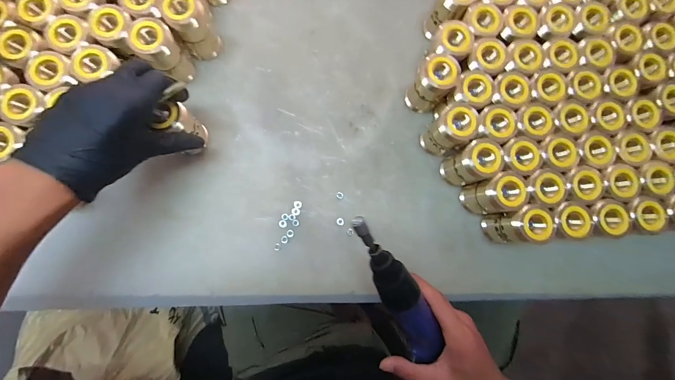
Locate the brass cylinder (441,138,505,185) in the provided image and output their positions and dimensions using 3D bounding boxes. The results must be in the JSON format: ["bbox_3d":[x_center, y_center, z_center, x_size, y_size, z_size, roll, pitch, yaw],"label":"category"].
[{"bbox_3d":[0.153,-0.029,0.342,0.040,0.067,0.040,0,84,-1],"label":"brass cylinder"}]

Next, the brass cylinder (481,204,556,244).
[{"bbox_3d":[0.204,0.040,0.338,0.042,0.078,0.041,-1,85,-2],"label":"brass cylinder"}]

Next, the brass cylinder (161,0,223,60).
[{"bbox_3d":[-0.167,-0.192,0.345,0.041,0.070,0.044,0,85,-2],"label":"brass cylinder"}]

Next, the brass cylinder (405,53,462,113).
[{"bbox_3d":[0.110,-0.122,0.350,0.041,0.074,0.042,36,85,2],"label":"brass cylinder"}]

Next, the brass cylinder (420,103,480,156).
[{"bbox_3d":[0.129,-0.068,0.343,0.043,0.074,0.037,-39,87,-5],"label":"brass cylinder"}]

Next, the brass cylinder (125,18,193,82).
[{"bbox_3d":[-0.198,-0.155,0.338,0.043,0.073,0.039,41,85,2],"label":"brass cylinder"}]

